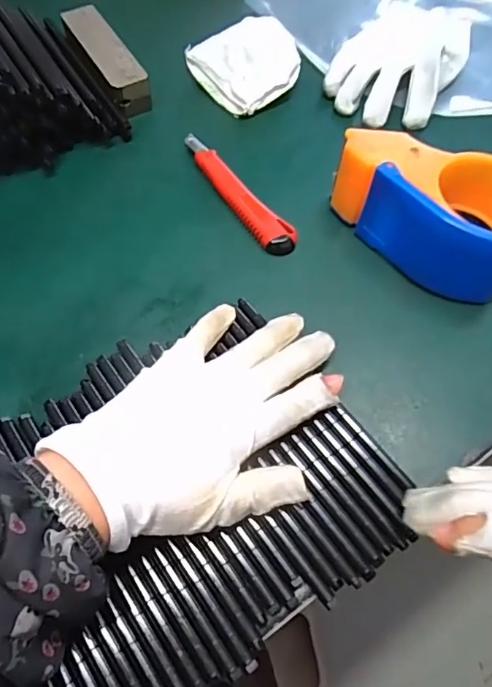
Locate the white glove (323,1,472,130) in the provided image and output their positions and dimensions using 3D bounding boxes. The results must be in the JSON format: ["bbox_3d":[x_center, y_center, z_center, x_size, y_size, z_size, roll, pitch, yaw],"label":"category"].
[{"bbox_3d":[0.136,-0.252,0.450,0.098,0.025,0.150,29,65,14],"label":"white glove"}]

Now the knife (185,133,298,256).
[{"bbox_3d":[-0.010,-0.115,0.385,0.023,0.012,0.133,-33,67,-17],"label":"knife"}]

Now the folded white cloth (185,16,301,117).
[{"bbox_3d":[0.002,-0.242,0.443,0.079,0.022,0.081,-30,70,-14],"label":"folded white cloth"}]

